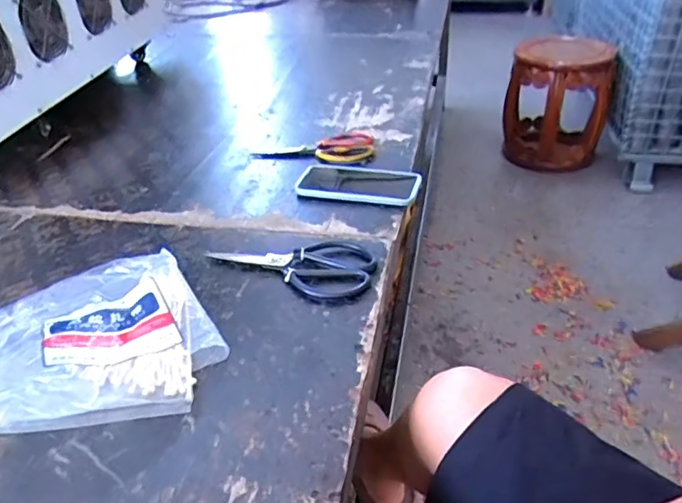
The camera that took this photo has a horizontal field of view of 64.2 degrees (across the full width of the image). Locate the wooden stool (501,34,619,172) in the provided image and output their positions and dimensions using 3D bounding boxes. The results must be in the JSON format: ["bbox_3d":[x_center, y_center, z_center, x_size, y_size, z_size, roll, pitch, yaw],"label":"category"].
[{"bbox_3d":[0.710,-0.467,1.810,0.316,0.397,0.351,13,39,22],"label":"wooden stool"}]

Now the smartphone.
[{"bbox_3d":[0.024,-0.097,0.776,0.171,0.010,0.090,7,37,15],"label":"smartphone"}]

